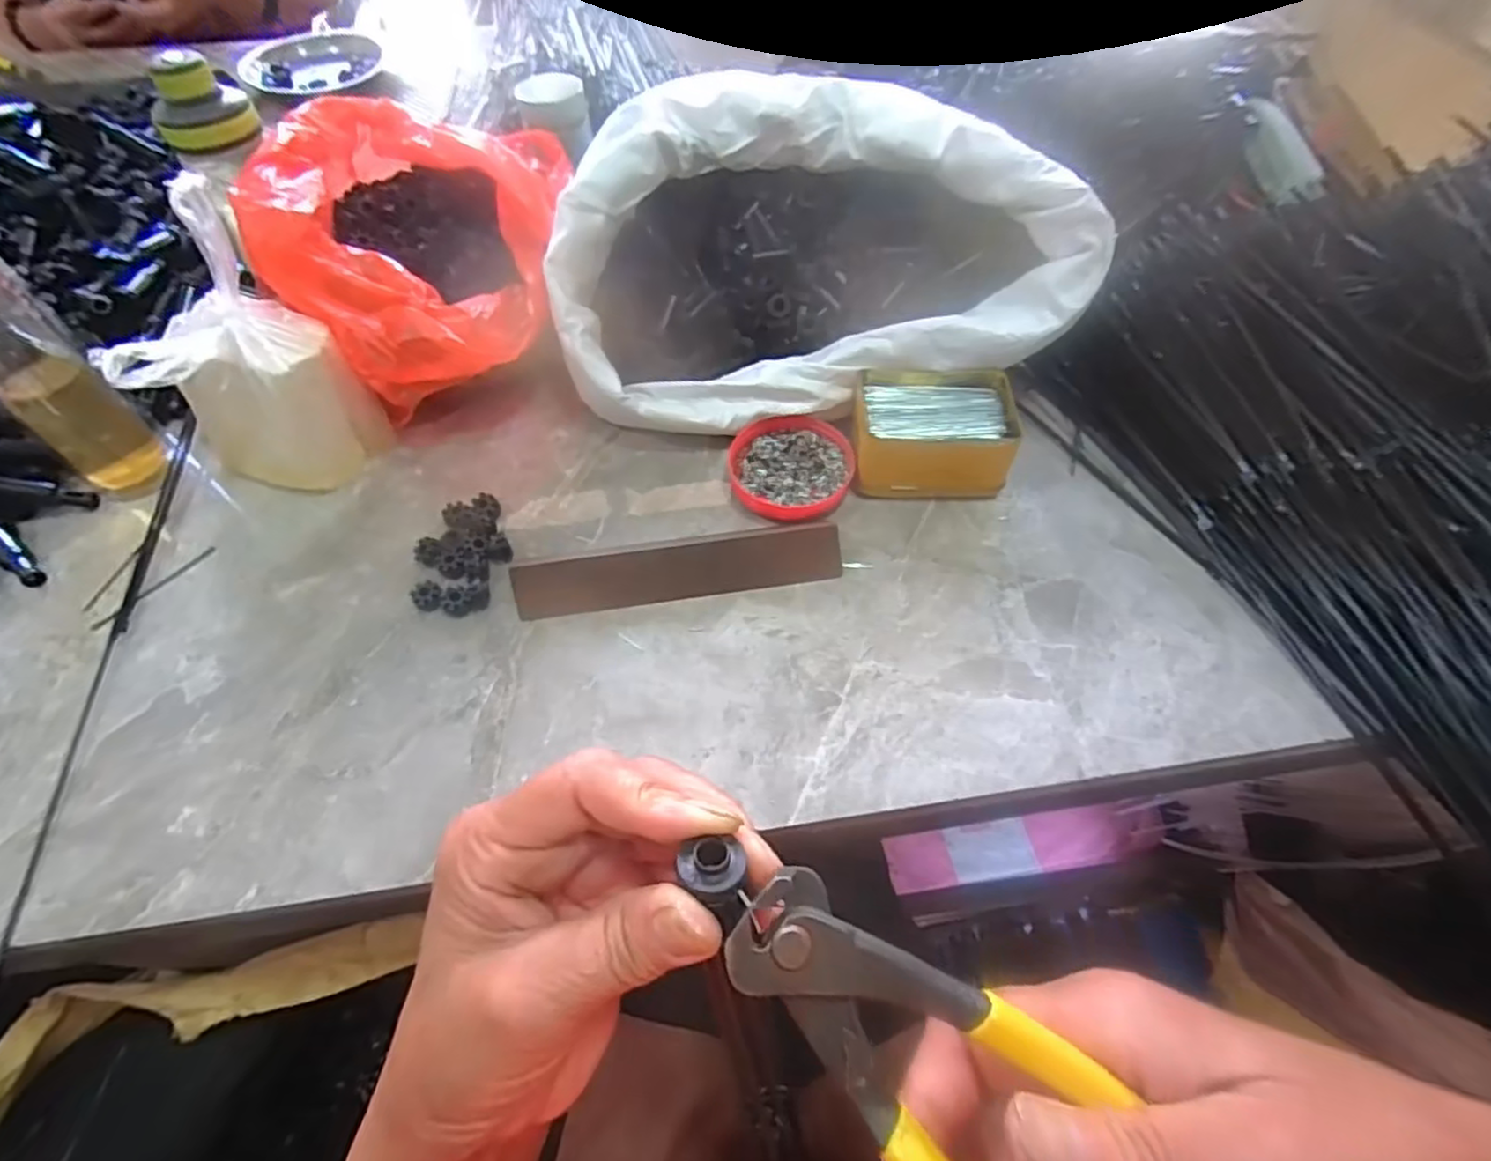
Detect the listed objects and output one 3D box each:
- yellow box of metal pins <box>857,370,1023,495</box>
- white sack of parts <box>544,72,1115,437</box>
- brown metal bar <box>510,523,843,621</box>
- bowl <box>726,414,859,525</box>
[{"bbox_3d":[0.139,-0.110,0.508,0.112,0.052,0.084,3,56,2],"label":"yellow box of metal pins"},{"bbox_3d":[0.040,-0.243,0.527,0.366,0.171,0.220,-4,56,-3],"label":"white sack of parts"},{"bbox_3d":[-0.044,-0.007,0.454,0.214,0.028,0.033,-8,56,-6],"label":"brown metal bar"},{"bbox_3d":[0.035,-0.086,0.511,0.089,0.021,0.093,0,56,0],"label":"bowl"}]

